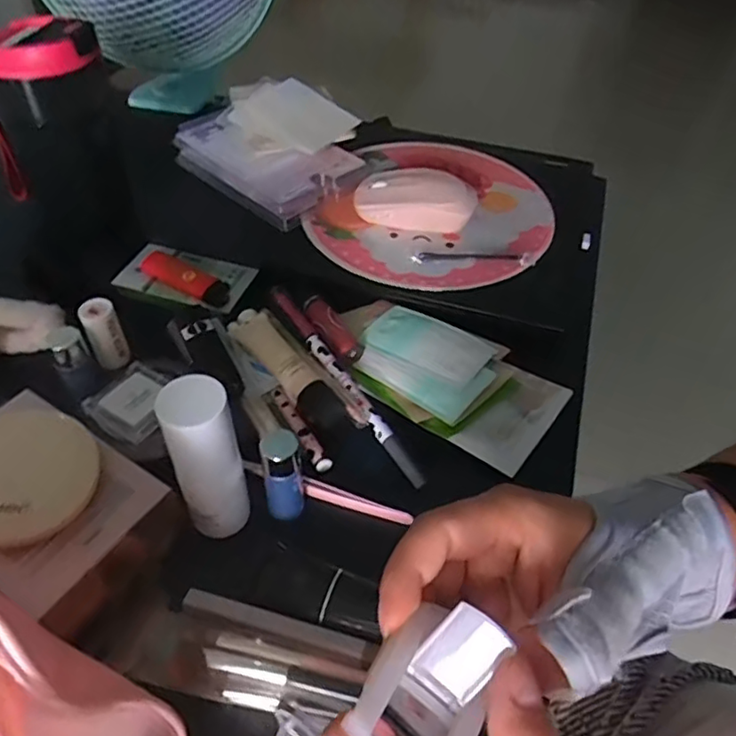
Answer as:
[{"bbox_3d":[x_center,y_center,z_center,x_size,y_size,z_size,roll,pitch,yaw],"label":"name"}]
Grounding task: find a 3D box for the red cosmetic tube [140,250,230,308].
[{"bbox_3d":[-0.139,-0.070,0.455,0.074,0.016,0.024,26,51,21],"label":"red cosmetic tube"}]

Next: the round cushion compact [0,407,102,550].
[{"bbox_3d":[-0.177,0.053,0.304,0.070,0.015,0.074,1,47,-1],"label":"round cushion compact"}]

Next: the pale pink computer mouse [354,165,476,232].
[{"bbox_3d":[0.039,-0.139,0.494,0.095,0.034,0.053,11,47,8],"label":"pale pink computer mouse"}]

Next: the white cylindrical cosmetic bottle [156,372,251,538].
[{"bbox_3d":[-0.080,0.046,0.300,0.031,0.092,0.029,-10,48,-12],"label":"white cylindrical cosmetic bottle"}]

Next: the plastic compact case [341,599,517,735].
[{"bbox_3d":[0.019,0.101,0.188,0.036,0.024,0.048,24,50,19],"label":"plastic compact case"}]

